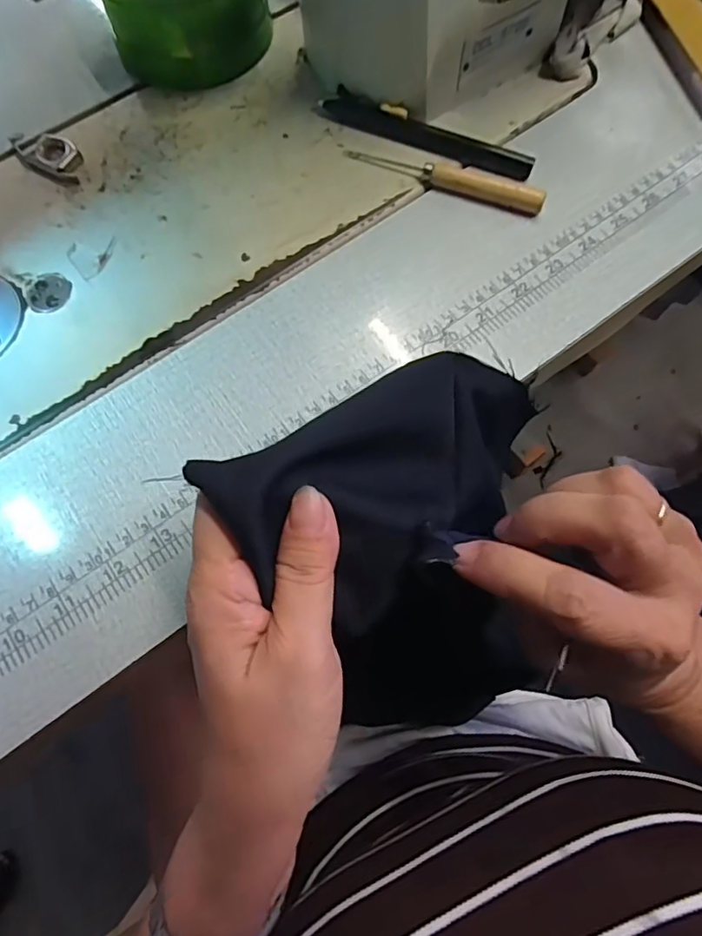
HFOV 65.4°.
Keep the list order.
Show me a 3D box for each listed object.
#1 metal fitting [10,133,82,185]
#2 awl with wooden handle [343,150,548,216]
[{"bbox_3d":[-0.182,-0.189,0.329,0.050,0.006,0.025,26,74,9],"label":"metal fitting"},{"bbox_3d":[0.054,-0.171,0.319,0.118,0.010,0.015,21,74,8],"label":"awl with wooden handle"}]

